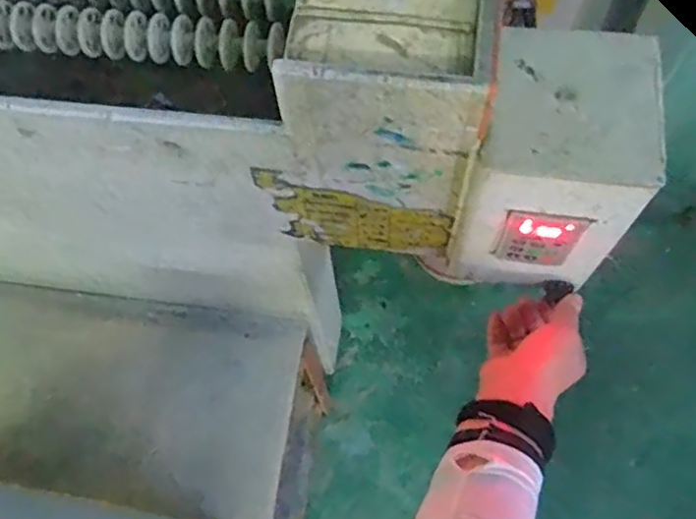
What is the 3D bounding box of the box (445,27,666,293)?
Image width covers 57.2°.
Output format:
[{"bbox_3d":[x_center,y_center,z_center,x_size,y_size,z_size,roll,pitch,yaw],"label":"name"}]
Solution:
[{"bbox_3d":[0.169,-0.077,0.545,0.124,0.182,0.139,12,67,8],"label":"box"}]

